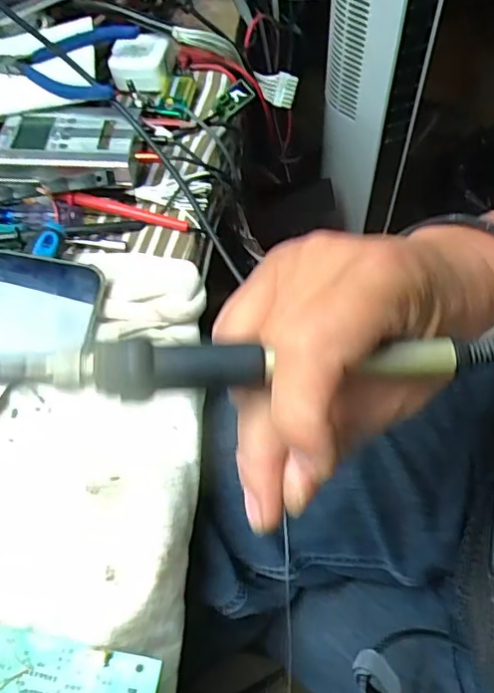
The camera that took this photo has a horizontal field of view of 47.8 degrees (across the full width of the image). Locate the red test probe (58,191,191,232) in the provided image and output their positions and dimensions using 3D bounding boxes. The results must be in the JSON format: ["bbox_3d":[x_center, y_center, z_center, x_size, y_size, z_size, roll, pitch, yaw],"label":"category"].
[{"bbox_3d":[-0.088,-0.098,0.405,0.092,0.014,0.010,13,63,-4],"label":"red test probe"}]

